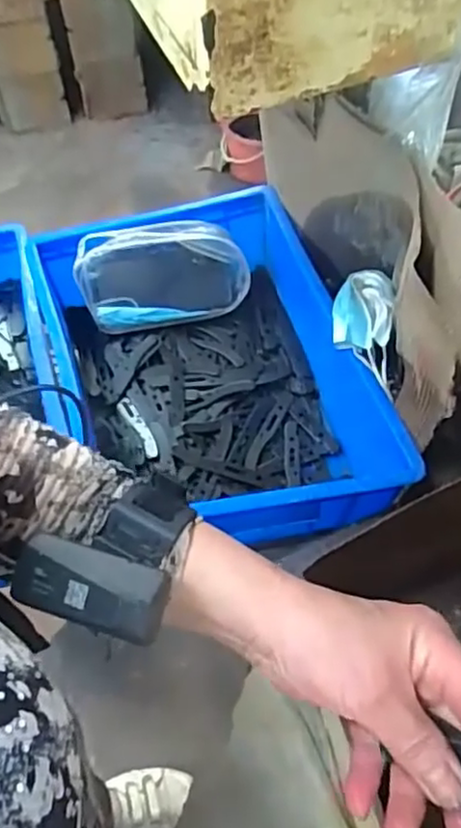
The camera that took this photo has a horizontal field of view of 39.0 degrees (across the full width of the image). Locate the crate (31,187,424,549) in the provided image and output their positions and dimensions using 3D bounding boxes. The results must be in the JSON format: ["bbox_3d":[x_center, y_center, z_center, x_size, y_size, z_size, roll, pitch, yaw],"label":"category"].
[{"bbox_3d":[-0.037,-0.059,0.732,0.279,0.122,0.393,-15,59,-10],"label":"crate"}]

